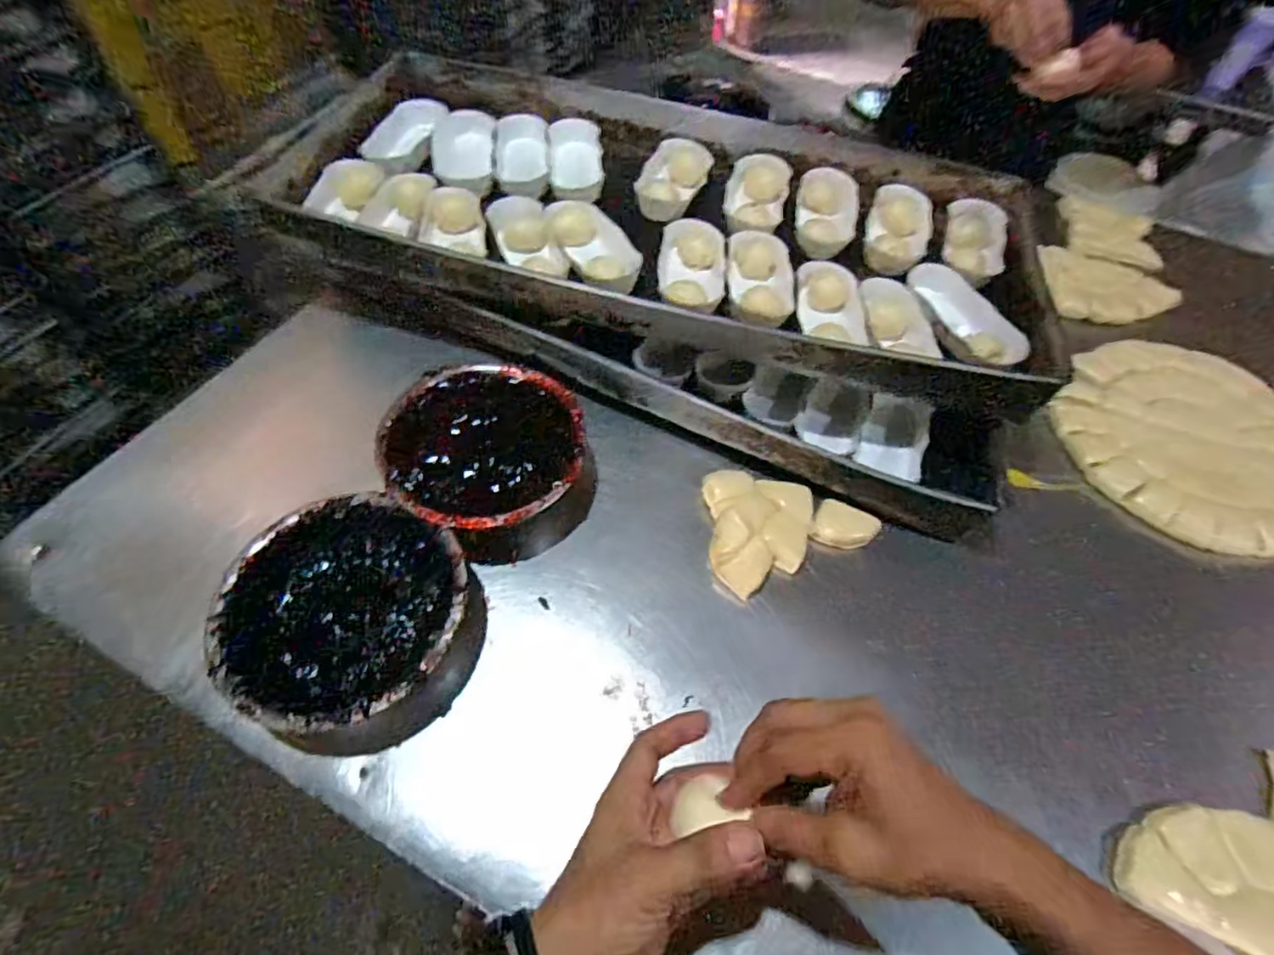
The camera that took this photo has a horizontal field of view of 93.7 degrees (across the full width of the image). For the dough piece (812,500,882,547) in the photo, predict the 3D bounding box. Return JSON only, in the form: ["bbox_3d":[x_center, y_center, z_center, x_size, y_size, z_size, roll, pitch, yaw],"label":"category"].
[{"bbox_3d":[0.207,0.048,0.585,0.065,0.017,0.045,11,57,5],"label":"dough piece"}]

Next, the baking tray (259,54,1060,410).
[{"bbox_3d":[0.027,-0.317,0.703,0.819,0.085,0.394,14,57,7],"label":"baking tray"}]

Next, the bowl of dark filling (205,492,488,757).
[{"bbox_3d":[-0.227,0.116,0.483,0.185,0.068,0.176,1,57,-2],"label":"bowl of dark filling"}]

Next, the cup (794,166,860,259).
[{"bbox_3d":[0.233,-0.324,0.736,0.074,0.041,0.137,12,57,5],"label":"cup"}]

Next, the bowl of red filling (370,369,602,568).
[{"bbox_3d":[-0.140,-0.018,0.578,0.180,0.083,0.189,1,57,-2],"label":"bowl of red filling"}]

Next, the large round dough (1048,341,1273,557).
[{"bbox_3d":[0.640,-0.046,0.663,0.319,0.030,0.260,-14,59,-11],"label":"large round dough"}]

